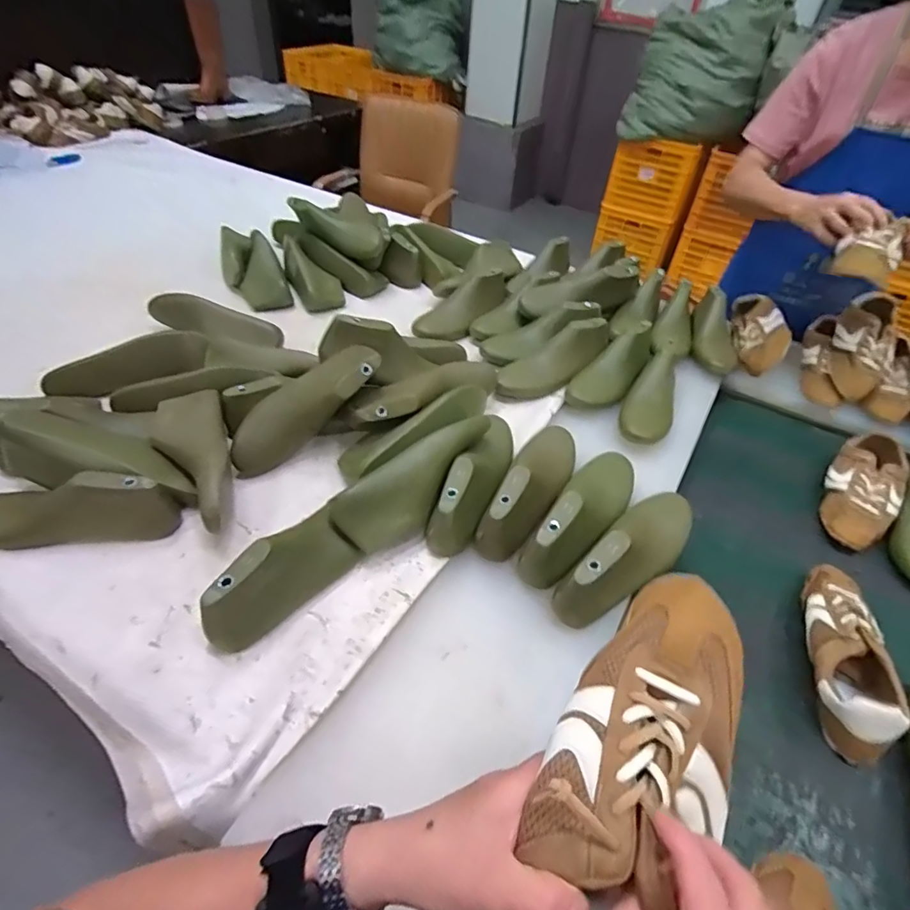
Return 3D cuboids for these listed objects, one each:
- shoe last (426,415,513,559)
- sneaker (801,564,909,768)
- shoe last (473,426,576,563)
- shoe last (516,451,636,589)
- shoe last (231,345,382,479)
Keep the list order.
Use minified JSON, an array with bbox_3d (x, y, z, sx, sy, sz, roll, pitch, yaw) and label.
[{"bbox_3d":[0.038,0.021,0.767,0.064,0.099,0.281,18,46,14],"label":"shoe last"},{"bbox_3d":[0.503,0.239,0.660,0.102,0.071,0.262,18,45,12],"label":"sneaker"},{"bbox_3d":[0.121,0.034,0.758,0.082,0.096,0.271,19,47,15],"label":"shoe last"},{"bbox_3d":[0.188,0.075,0.727,0.089,0.097,0.276,26,49,21],"label":"shoe last"},{"bbox_3d":[-0.234,-0.075,0.809,0.277,0.078,0.092,-42,57,-4],"label":"shoe last"}]

